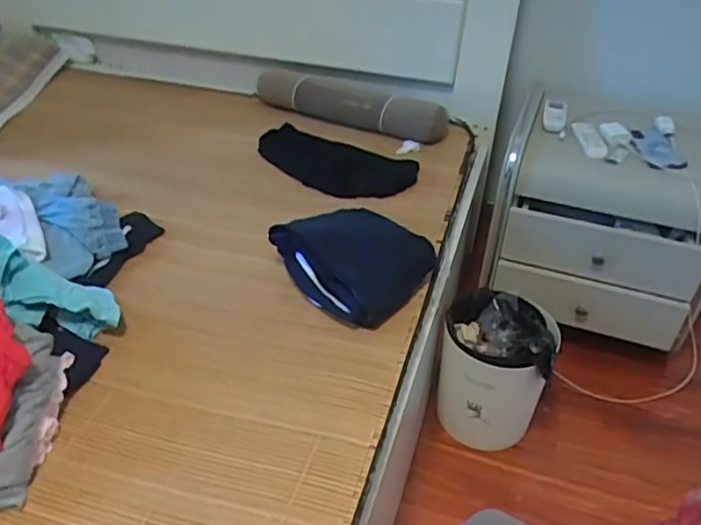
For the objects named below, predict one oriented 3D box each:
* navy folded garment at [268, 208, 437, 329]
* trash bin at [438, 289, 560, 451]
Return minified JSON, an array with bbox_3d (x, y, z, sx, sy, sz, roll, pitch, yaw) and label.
[{"bbox_3d":[0.000,-0.015,0.985,0.229,0.093,0.204,26,43,28],"label":"navy folded garment"},{"bbox_3d":[0.279,0.218,1.206,0.211,0.279,0.190,7,38,6],"label":"trash bin"}]

